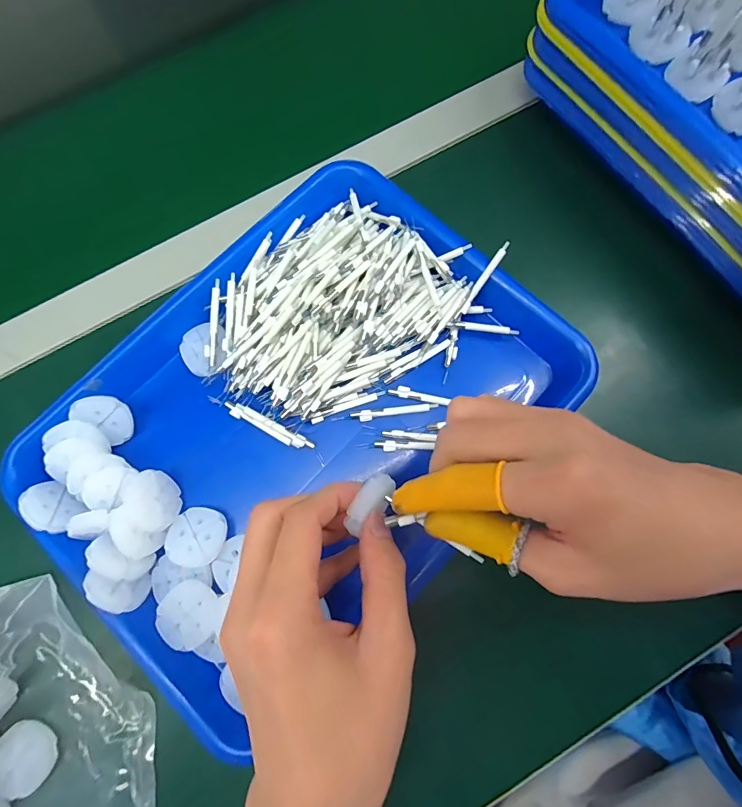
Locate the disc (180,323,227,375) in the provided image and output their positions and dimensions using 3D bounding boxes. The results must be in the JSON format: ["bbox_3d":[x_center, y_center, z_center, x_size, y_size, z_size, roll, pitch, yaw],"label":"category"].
[{"bbox_3d":[-0.115,-0.038,0.290,0.035,0.006,0.034,-3,77,13],"label":"disc"}]

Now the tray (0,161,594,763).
[{"bbox_3d":[-0.042,0.008,0.280,0.239,0.054,0.324,42,81,9],"label":"tray"}]

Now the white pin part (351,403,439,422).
[{"bbox_3d":[0.016,0.005,0.284,0.058,0.004,0.007,-8,77,-1],"label":"white pin part"}]

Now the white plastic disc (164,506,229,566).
[{"bbox_3d":[-0.108,0.082,0.259,0.036,0.004,0.034,-2,63,3],"label":"white plastic disc"}]

